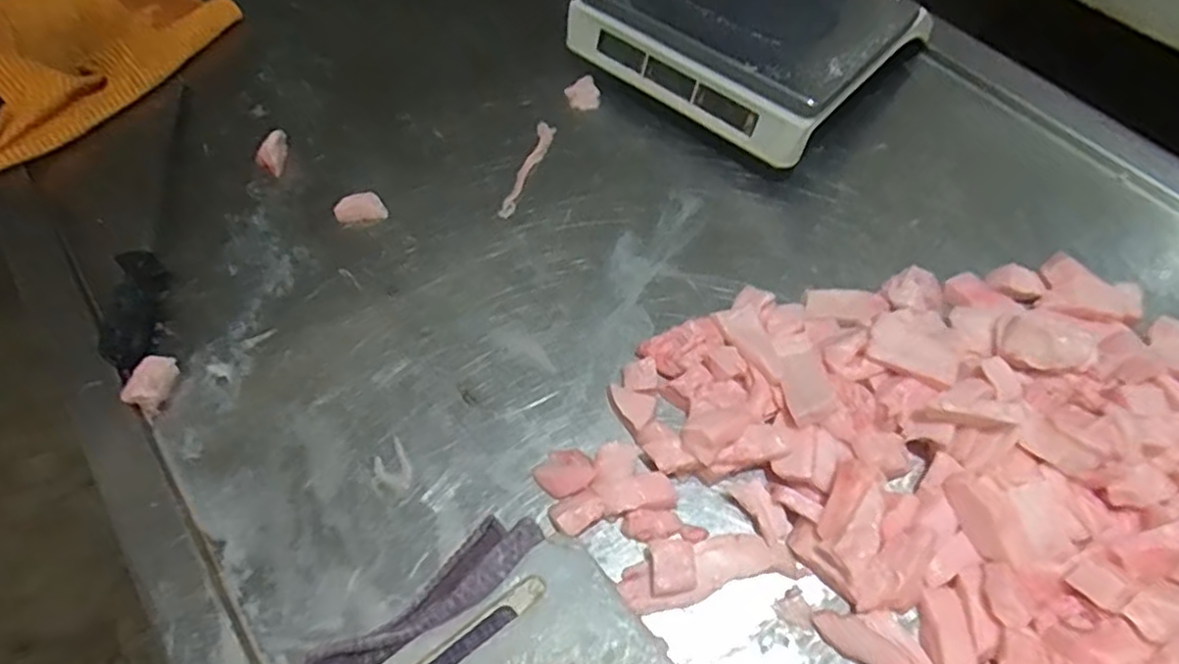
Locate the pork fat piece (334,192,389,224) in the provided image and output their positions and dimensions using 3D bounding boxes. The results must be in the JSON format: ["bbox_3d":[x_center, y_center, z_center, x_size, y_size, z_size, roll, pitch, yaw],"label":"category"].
[{"bbox_3d":[-0.249,-0.133,0.746,0.055,0.018,0.026,-9,60,-3],"label":"pork fat piece"}]

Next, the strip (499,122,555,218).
[{"bbox_3d":[-0.069,-0.183,0.776,0.018,0.006,0.143,14,61,10],"label":"strip"}]

